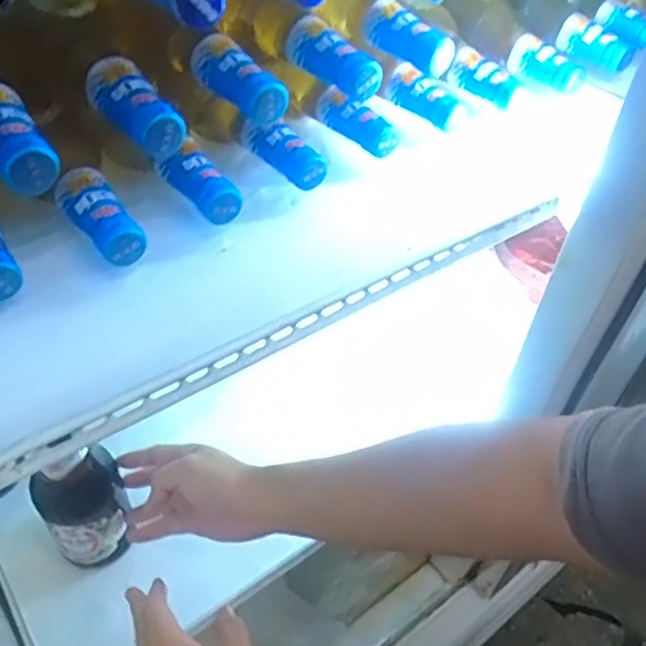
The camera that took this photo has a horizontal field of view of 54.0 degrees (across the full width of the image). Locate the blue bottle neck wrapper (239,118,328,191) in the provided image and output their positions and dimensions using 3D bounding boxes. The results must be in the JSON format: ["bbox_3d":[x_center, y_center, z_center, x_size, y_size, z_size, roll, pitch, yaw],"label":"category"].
[{"bbox_3d":[-0.031,-0.129,0.468,0.028,0.027,0.081,-29,55,-27],"label":"blue bottle neck wrapper"}]

